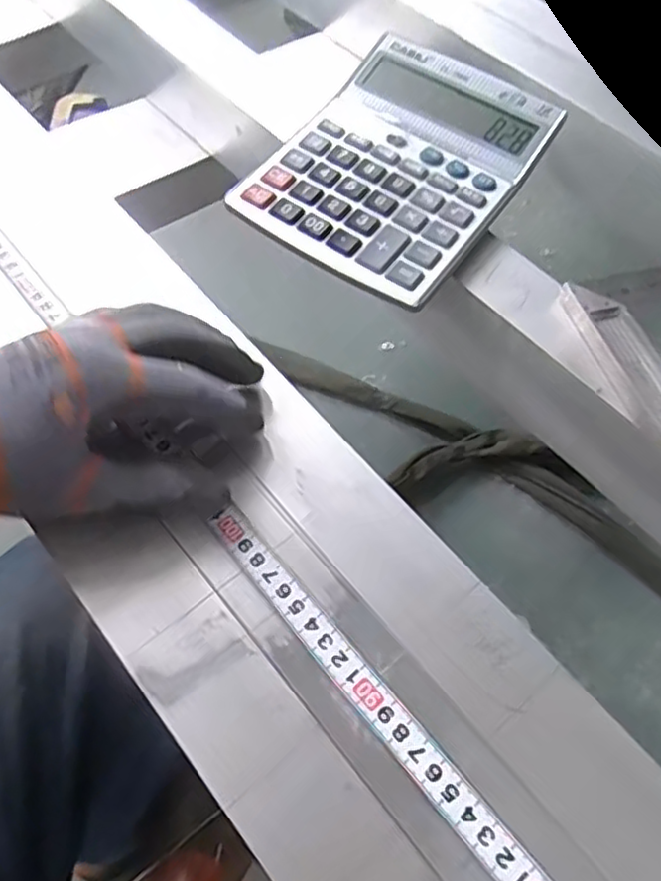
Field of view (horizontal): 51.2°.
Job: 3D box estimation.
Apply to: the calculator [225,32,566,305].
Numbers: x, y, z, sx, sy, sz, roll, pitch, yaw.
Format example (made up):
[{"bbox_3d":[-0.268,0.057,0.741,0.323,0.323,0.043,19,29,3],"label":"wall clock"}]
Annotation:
[{"bbox_3d":[0.046,-0.185,0.454,0.144,0.031,0.190,32,62,14],"label":"calculator"}]

